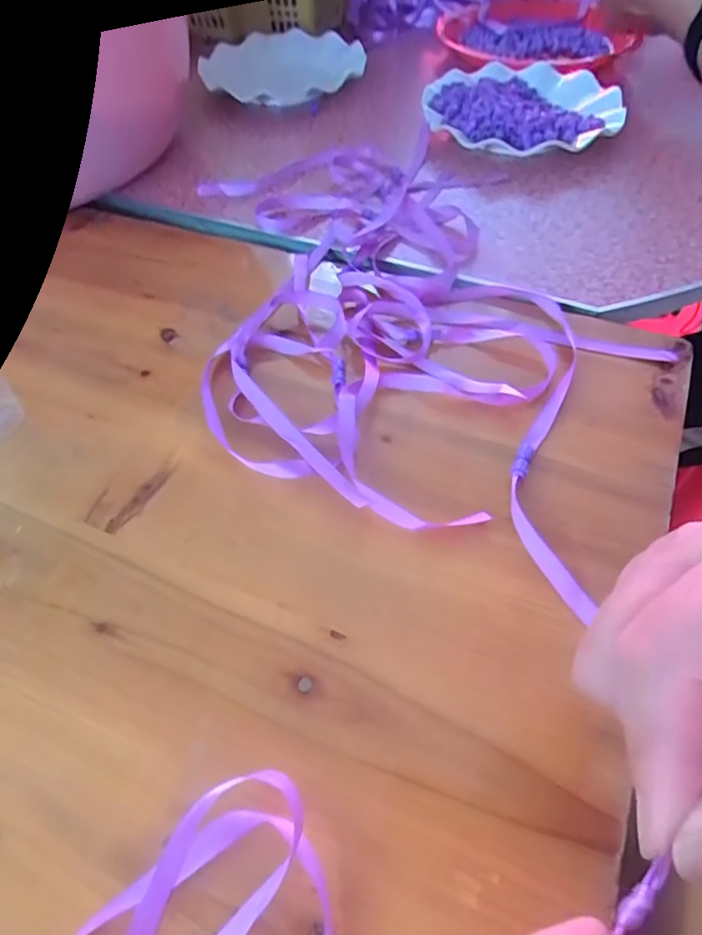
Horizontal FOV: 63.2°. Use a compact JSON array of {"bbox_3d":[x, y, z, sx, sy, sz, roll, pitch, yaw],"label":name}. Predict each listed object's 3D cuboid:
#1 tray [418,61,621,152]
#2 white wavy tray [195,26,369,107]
[{"bbox_3d":[0.168,-0.360,0.568,0.183,0.027,0.206,3,53,6],"label":"tray"},{"bbox_3d":[-0.080,-0.468,0.669,0.184,0.024,0.193,-8,52,-3],"label":"white wavy tray"}]

